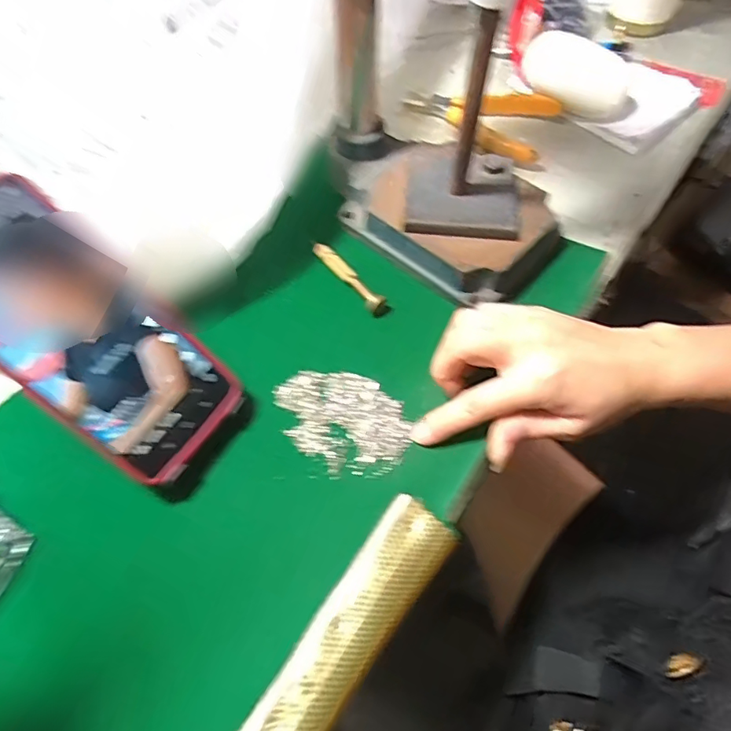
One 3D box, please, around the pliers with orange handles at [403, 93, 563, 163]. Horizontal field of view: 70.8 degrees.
[{"bbox_3d":[0.101,-0.229,0.474,0.134,0.022,0.082,23,63,13],"label":"pliers with orange handles"}]

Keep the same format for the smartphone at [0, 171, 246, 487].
[{"bbox_3d":[-0.147,-0.016,0.275,0.170,0.012,0.079,48,64,-19],"label":"smartphone"}]

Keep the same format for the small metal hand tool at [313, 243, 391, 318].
[{"bbox_3d":[-0.013,-0.064,0.381,0.016,0.014,0.078,-38,67,-20],"label":"small metal hand tool"}]

